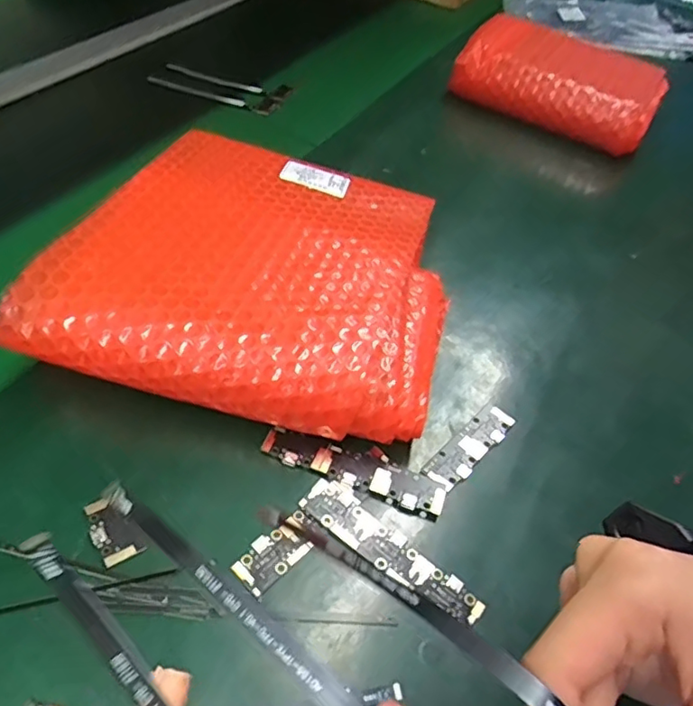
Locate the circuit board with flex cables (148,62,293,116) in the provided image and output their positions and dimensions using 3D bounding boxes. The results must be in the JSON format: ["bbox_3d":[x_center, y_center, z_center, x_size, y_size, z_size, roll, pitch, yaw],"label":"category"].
[{"bbox_3d":[-0.137,-0.291,0.636,0.152,0.016,0.057,20,50,12],"label":"circuit board with flex cables"}]

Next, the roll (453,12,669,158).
[{"bbox_3d":[0.212,-0.276,0.594,0.201,0.062,0.094,34,54,23],"label":"roll"}]

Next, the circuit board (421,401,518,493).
[{"bbox_3d":[0.078,0.057,0.363,0.022,0.004,0.074,38,55,25],"label":"circuit board"}]

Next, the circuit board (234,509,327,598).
[{"bbox_3d":[-0.035,0.103,0.308,0.023,0.004,0.049,36,55,24],"label":"circuit board"}]

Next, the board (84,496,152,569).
[{"bbox_3d":[-0.121,0.091,0.303,0.023,0.004,0.037,-30,57,-28],"label":"board"}]

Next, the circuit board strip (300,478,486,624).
[{"bbox_3d":[0.023,0.105,0.312,0.107,0.004,0.025,33,54,22],"label":"circuit board strip"}]

